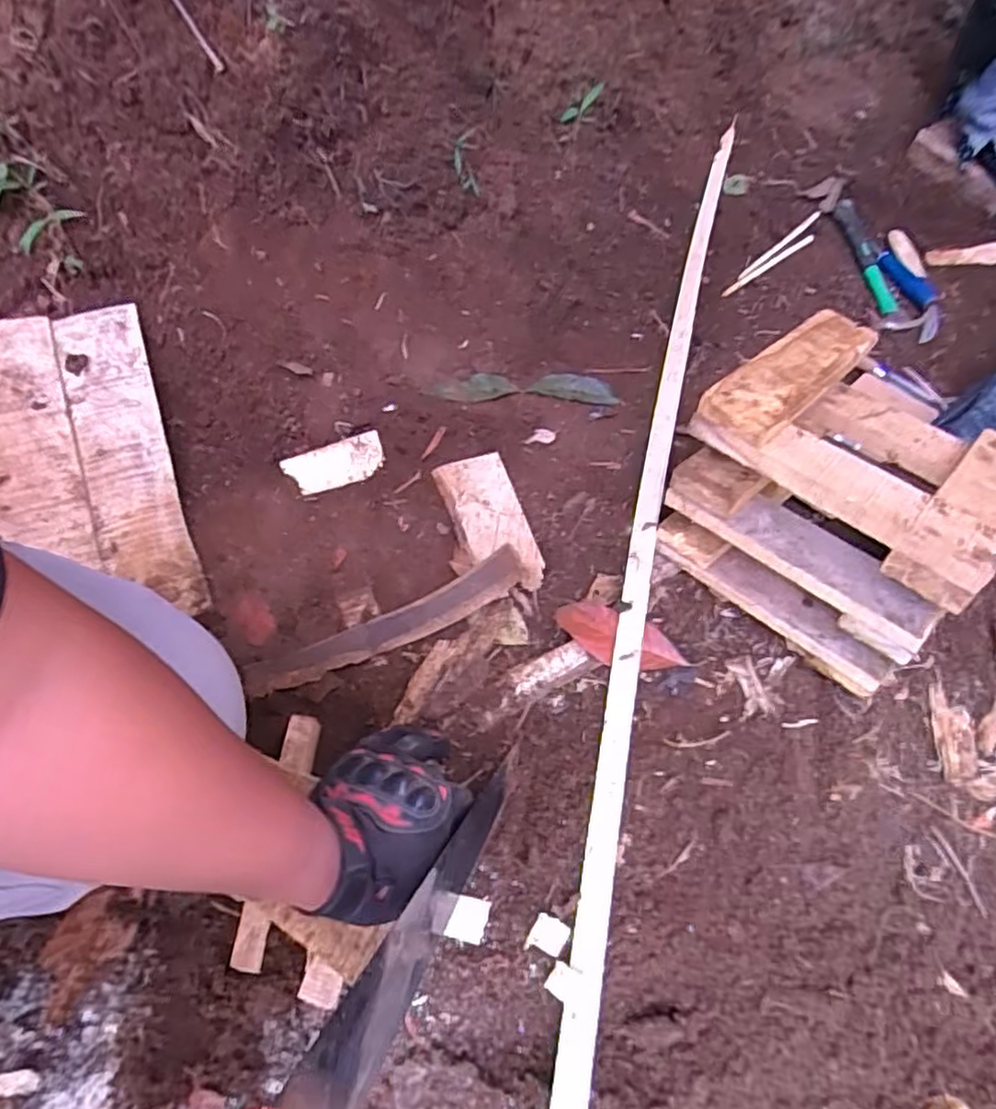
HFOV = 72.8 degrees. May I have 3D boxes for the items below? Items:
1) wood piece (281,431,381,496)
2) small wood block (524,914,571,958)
[{"bbox_3d":[-0.180,-0.098,0.749,0.109,0.006,0.047,-18,86,0],"label":"wood piece"},{"bbox_3d":[0.038,0.292,0.516,0.026,0.005,0.028,23,59,21],"label":"small wood block"}]

